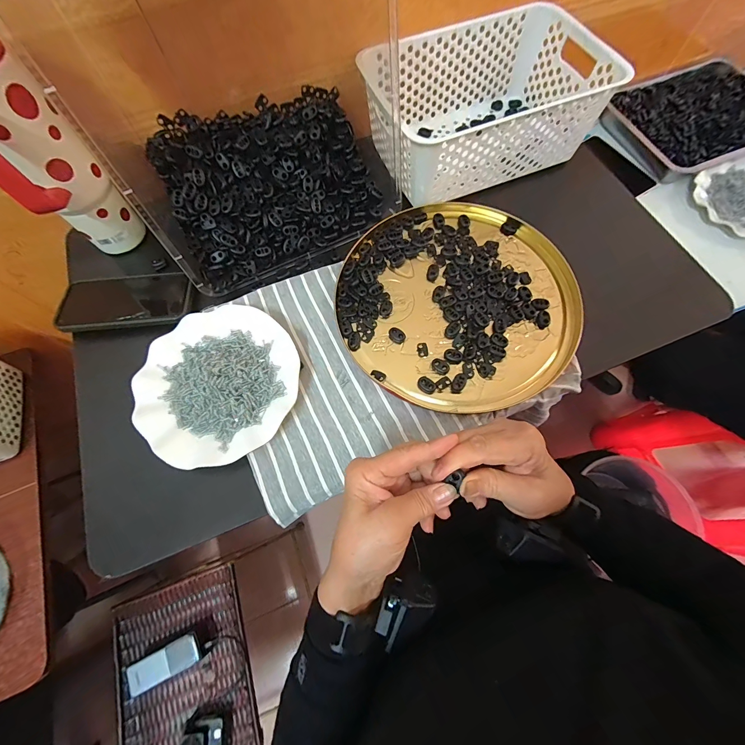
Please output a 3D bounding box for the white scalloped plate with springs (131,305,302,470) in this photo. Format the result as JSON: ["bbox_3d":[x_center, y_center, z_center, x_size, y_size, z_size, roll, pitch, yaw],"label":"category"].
[{"bbox_3d":[-0.176,0.010,0.376,0.173,0.025,0.176,-1,70,2],"label":"white scalloped plate with springs"}]

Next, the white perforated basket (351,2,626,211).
[{"bbox_3d":[0.151,-0.378,0.465,0.306,0.094,0.202,-24,71,-6],"label":"white perforated basket"}]

